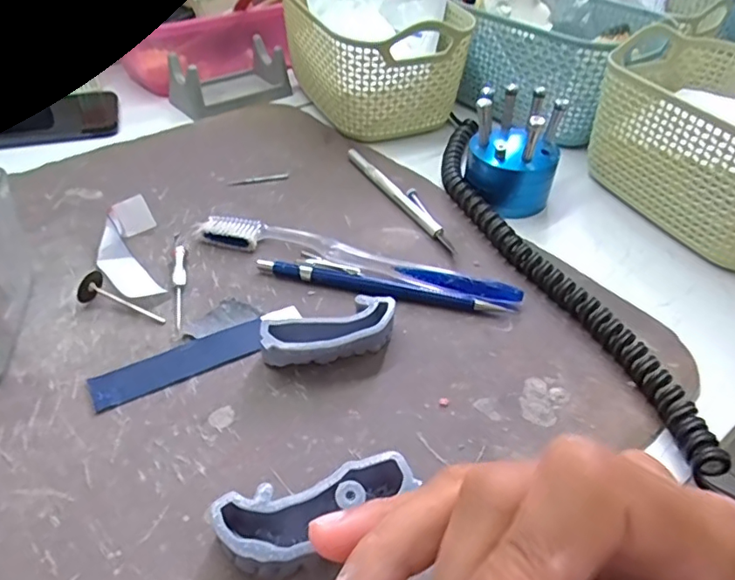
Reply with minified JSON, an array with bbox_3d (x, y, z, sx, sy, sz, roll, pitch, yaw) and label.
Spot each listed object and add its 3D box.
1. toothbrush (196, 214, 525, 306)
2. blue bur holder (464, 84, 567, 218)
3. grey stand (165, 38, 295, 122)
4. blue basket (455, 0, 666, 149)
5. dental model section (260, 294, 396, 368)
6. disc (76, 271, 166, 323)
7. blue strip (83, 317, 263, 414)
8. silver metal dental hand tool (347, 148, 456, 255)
[{"bbox_3d":[-0.007,-0.018,0.316,0.186,0.012,0.021,13,43,12],"label":"toothbrush"},{"bbox_3d":[0.095,-0.095,0.367,0.063,0.065,0.062,11,43,10],"label":"blue bur holder"},{"bbox_3d":[-0.123,-0.189,0.489,0.103,0.036,0.072,-21,47,-23],"label":"grey stand"},{"bbox_3d":[0.165,-0.193,0.465,0.124,0.074,0.119,-32,52,-32],"label":"blue basket"},{"bbox_3d":[-0.017,0.024,0.263,0.065,0.020,0.027,-17,45,-20],"label":"dental model section"},{"bbox_3d":[-0.125,0.006,0.281,0.044,0.016,0.015,19,45,18],"label":"disc"},{"bbox_3d":[-0.087,0.033,0.261,0.080,0.004,0.021,-21,47,-23],"label":"blue strip"},{"bbox_3d":[0.020,-0.064,0.374,0.009,0.007,0.126,-20,46,-23],"label":"silver metal dental hand tool"}]

